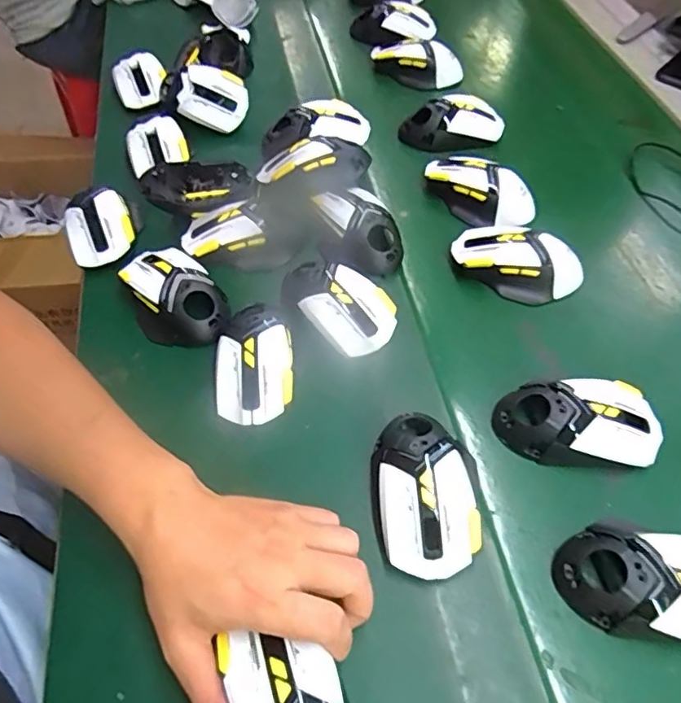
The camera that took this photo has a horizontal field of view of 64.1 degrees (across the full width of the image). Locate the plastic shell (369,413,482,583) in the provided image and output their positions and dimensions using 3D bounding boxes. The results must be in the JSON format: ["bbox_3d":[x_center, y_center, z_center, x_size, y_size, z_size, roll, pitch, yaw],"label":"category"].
[{"bbox_3d":[0.057,0.094,0.382,0.071,0.042,0.121,0,55,1],"label":"plastic shell"}]

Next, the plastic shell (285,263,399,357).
[{"bbox_3d":[-0.006,-0.039,0.480,0.120,0.050,0.065,37,64,24],"label":"plastic shell"}]

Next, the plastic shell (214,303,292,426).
[{"bbox_3d":[-0.070,0.008,0.445,0.066,0.043,0.111,-1,55,1],"label":"plastic shell"}]

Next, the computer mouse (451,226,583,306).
[{"bbox_3d":[0.162,-0.083,0.511,0.116,0.041,0.073,24,59,17],"label":"computer mouse"}]

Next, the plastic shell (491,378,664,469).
[{"bbox_3d":[0.183,0.053,0.417,0.121,0.037,0.067,5,56,5],"label":"plastic shell"}]

